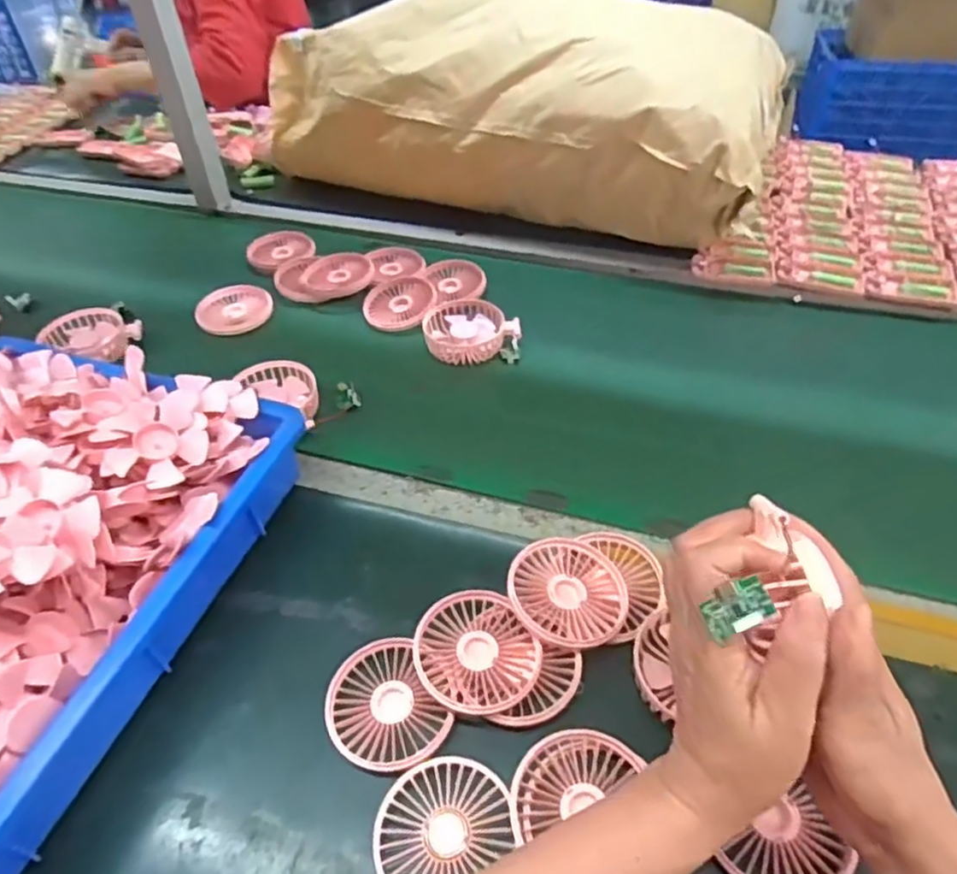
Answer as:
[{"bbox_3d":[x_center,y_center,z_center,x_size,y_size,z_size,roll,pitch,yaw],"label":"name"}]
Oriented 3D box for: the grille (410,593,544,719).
[{"bbox_3d":[-0.003,0.154,0.473,0.080,0.021,0.086,-25,50,-20],"label":"grille"}]

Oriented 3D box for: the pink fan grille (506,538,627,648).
[{"bbox_3d":[0.066,0.115,0.495,0.085,0.021,0.084,-1,46,1],"label":"pink fan grille"}]

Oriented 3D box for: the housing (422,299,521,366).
[{"bbox_3d":[-0.008,-0.122,0.740,0.103,0.026,0.081,-3,46,0],"label":"housing"}]

